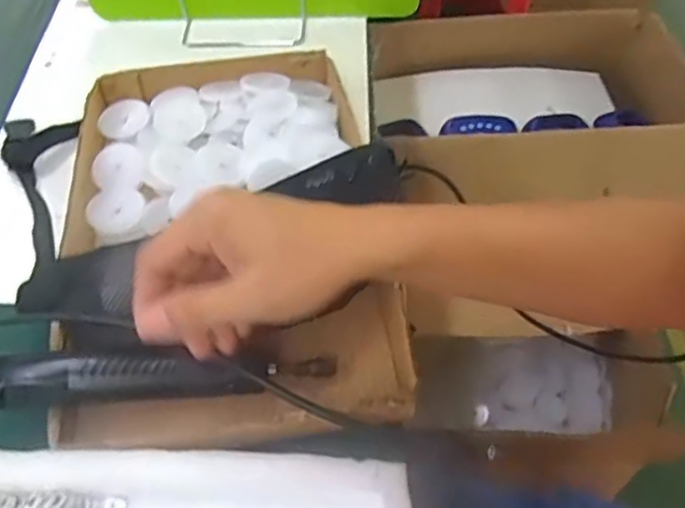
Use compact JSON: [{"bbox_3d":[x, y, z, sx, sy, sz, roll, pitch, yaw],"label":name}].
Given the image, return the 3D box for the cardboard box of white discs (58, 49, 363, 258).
[{"bbox_3d":[-0.126,-0.111,0.629,0.265,0.041,0.210,-6,52,-4],"label":"cardboard box of white discs"}]

